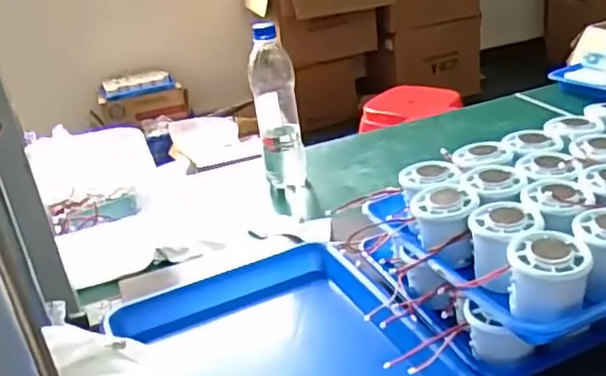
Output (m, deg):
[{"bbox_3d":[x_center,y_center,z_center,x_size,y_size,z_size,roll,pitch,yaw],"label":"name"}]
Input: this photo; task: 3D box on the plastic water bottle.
[{"bbox_3d":[-0.035,-0.107,0.910,0.062,0.219,0.067,-10,26,-5],"label":"plastic water bottle"}]

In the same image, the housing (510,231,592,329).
[{"bbox_3d":[0.180,0.065,0.476,0.052,0.050,0.051,4,28,22],"label":"housing"}]

